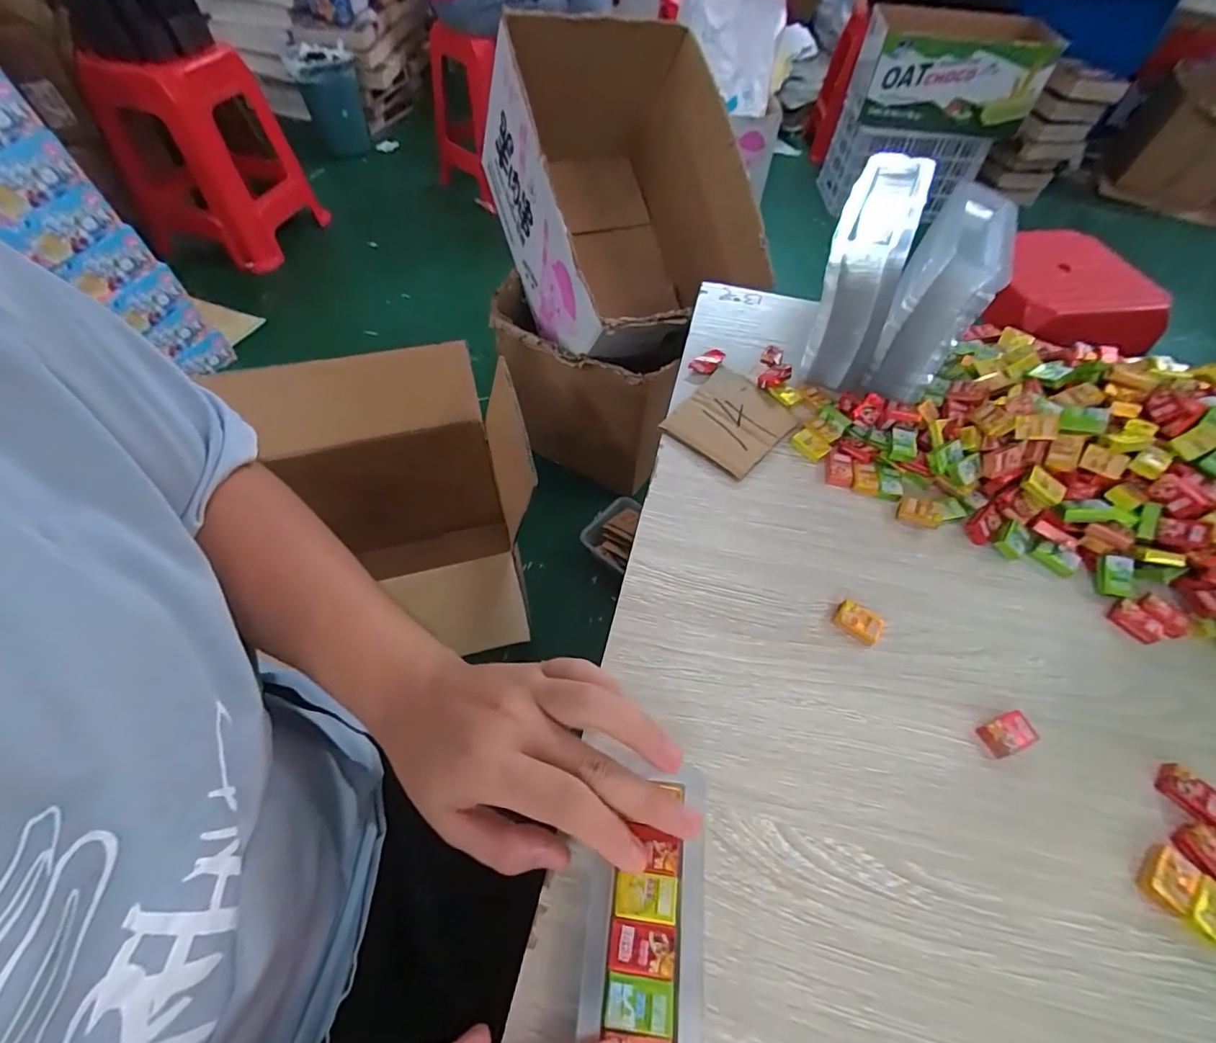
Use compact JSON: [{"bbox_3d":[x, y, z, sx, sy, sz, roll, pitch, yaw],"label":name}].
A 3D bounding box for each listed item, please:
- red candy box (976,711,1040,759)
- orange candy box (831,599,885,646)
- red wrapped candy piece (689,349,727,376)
[{"bbox_3d":[0.219,0.117,0.286,0.028,0.010,0.018,-15,58,-13],"label":"red candy box"},{"bbox_3d":[0.153,0.062,0.321,0.026,0.010,0.017,30,59,16],"label":"orange candy box"},{"bbox_3d":[0.086,-0.137,0.454,0.030,0.014,0.018,-31,63,-22],"label":"red wrapped candy piece"}]

